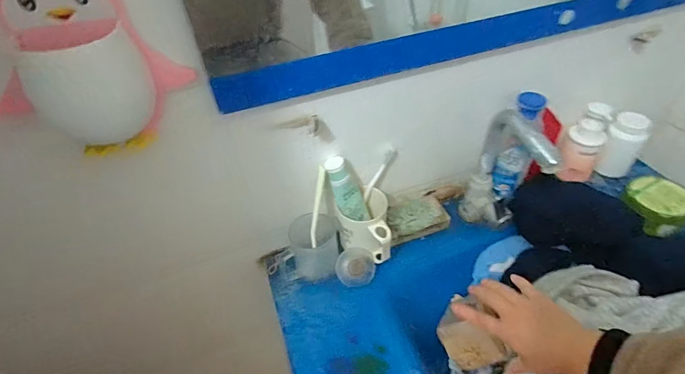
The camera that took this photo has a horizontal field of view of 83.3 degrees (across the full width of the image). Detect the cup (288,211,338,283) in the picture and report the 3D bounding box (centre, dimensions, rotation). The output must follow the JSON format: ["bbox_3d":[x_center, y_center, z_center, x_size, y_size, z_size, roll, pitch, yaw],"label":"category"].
[{"bbox_3d":[-0.043,0.098,0.629,0.075,0.102,0.066,-13,44,-9],"label":"cup"}]

